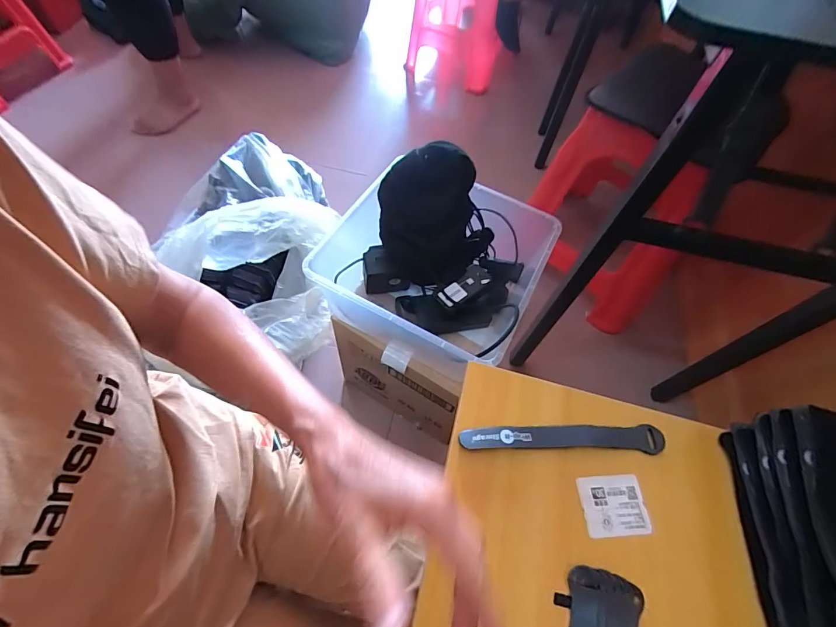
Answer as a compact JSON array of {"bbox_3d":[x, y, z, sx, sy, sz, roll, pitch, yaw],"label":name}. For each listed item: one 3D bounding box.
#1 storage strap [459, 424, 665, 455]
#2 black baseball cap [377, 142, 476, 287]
[{"bbox_3d":[0.139,0.118,0.377,0.196,0.010,0.026,2,60,-3],"label":"storage strap"},{"bbox_3d":[0.020,-0.160,0.643,0.152,0.066,0.219,0,93,-29],"label":"black baseball cap"}]

